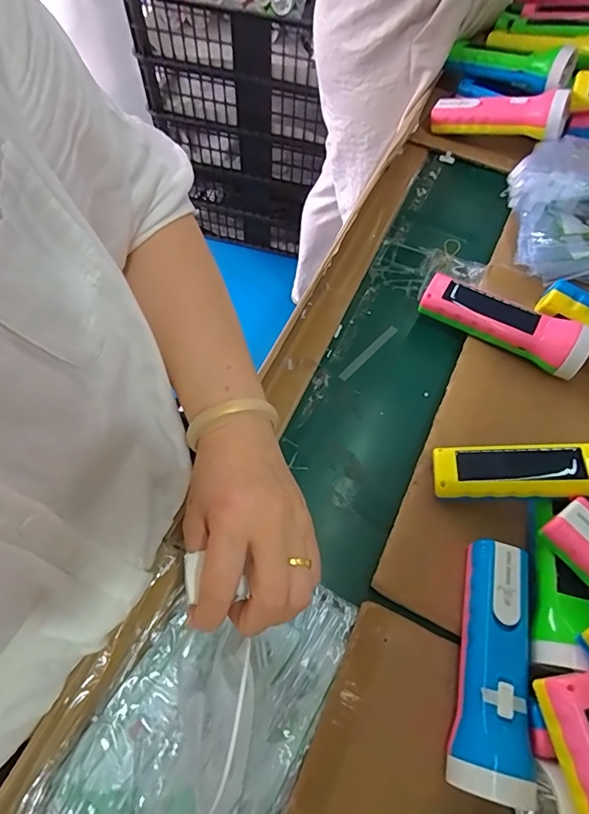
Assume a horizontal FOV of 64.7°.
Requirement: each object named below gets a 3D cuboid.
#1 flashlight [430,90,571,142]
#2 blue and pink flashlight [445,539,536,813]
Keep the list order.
[{"bbox_3d":[0.270,-0.392,0.620,0.169,0.046,0.051,18,63,26],"label":"flashlight"},{"bbox_3d":[0.142,0.181,0.335,0.047,0.047,0.159,15,64,4],"label":"blue and pink flashlight"}]

